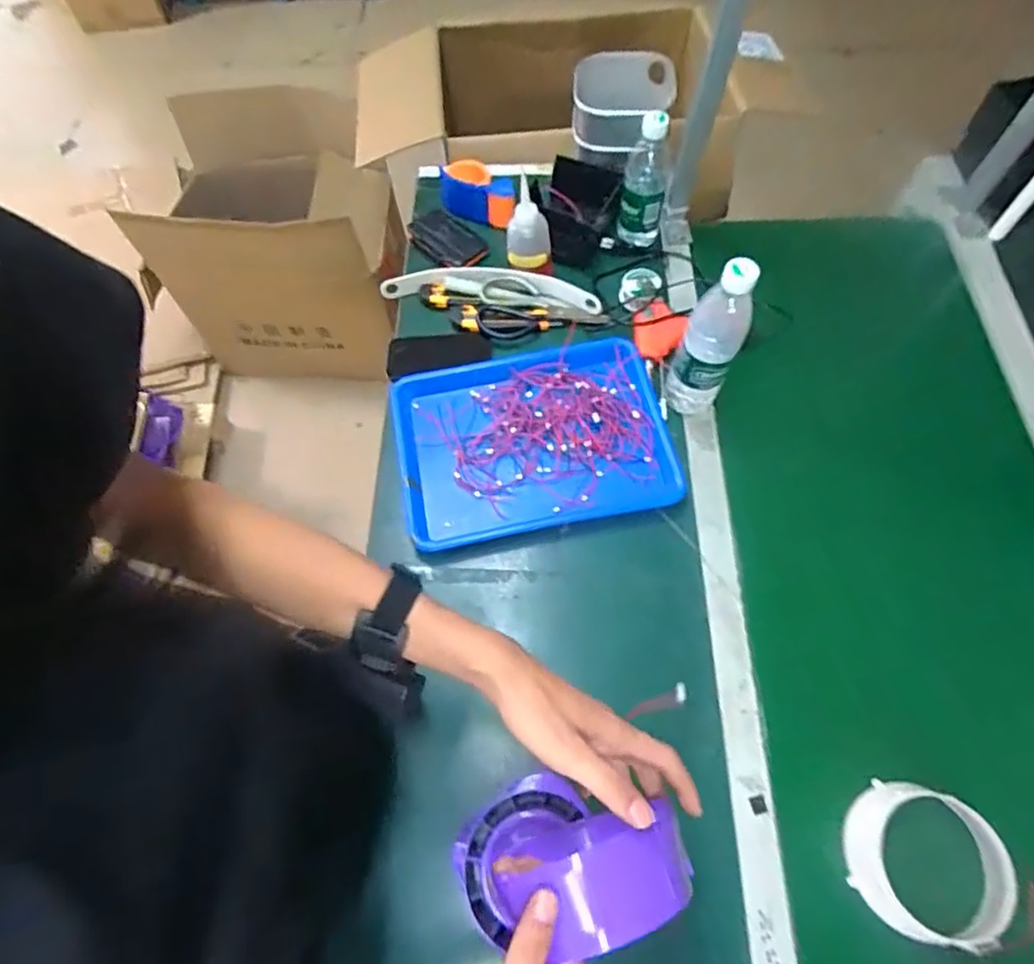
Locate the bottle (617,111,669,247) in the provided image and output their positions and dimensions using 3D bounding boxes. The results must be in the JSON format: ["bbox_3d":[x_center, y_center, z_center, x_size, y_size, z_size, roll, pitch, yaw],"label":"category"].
[{"bbox_3d":[0.183,-0.430,0.852,0.064,0.180,0.070,9,65,6],"label":"bottle"}]

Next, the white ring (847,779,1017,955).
[{"bbox_3d":[0.372,0.347,0.546,0.118,0.050,0.122,-1,64,2],"label":"white ring"}]

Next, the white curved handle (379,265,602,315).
[{"bbox_3d":[-0.040,-0.284,0.866,0.319,0.029,0.061,7,64,5],"label":"white curved handle"}]

